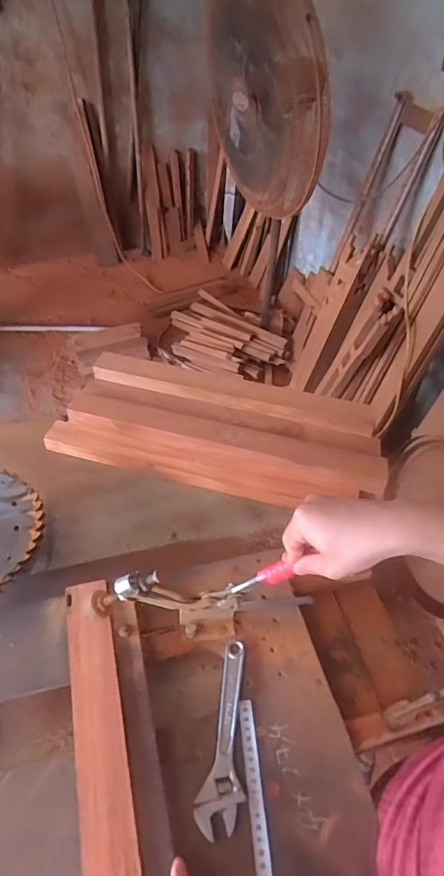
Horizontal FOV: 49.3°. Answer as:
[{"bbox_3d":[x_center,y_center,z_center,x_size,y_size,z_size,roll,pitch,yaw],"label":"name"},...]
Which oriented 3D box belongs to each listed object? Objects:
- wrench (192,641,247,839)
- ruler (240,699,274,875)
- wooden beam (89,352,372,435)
[{"bbox_3d":[0.011,0.336,0.560,0.047,0.008,0.194,10,47,7],"label":"wrench"},{"bbox_3d":[0.037,0.391,0.517,0.018,0.005,0.197,-1,49,-7],"label":"ruler"},{"bbox_3d":[0.013,-0.089,0.929,0.543,0.044,0.053,14,47,10],"label":"wooden beam"}]

